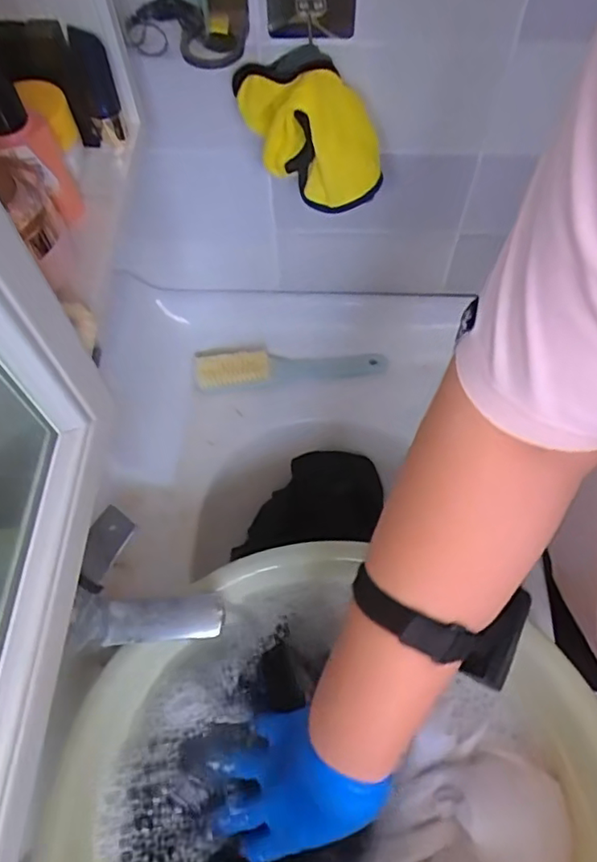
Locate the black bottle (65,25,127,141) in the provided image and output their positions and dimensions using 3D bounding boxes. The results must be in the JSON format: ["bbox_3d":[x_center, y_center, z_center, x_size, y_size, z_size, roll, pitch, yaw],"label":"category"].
[{"bbox_3d":[-0.143,-0.249,0.438,0.022,0.082,0.027,-17,64,-7],"label":"black bottle"}]

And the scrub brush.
[{"bbox_3d":[-0.009,-0.085,0.784,0.240,0.027,0.061,-6,63,-2],"label":"scrub brush"}]

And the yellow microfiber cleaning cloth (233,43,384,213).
[{"bbox_3d":[0.009,-0.269,0.550,0.139,0.101,0.068,12,64,7],"label":"yellow microfiber cleaning cloth"}]

